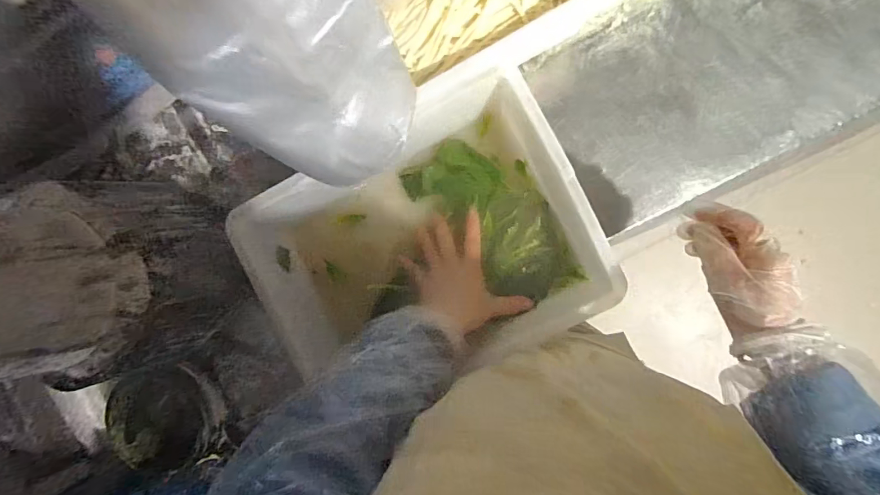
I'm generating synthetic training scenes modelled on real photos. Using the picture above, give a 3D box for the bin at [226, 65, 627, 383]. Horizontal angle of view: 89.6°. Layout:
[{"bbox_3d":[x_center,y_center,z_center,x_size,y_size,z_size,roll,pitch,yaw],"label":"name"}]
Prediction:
[{"bbox_3d":[-0.021,0.001,0.513,0.348,0.111,0.257,-27,90,8],"label":"bin"}]

